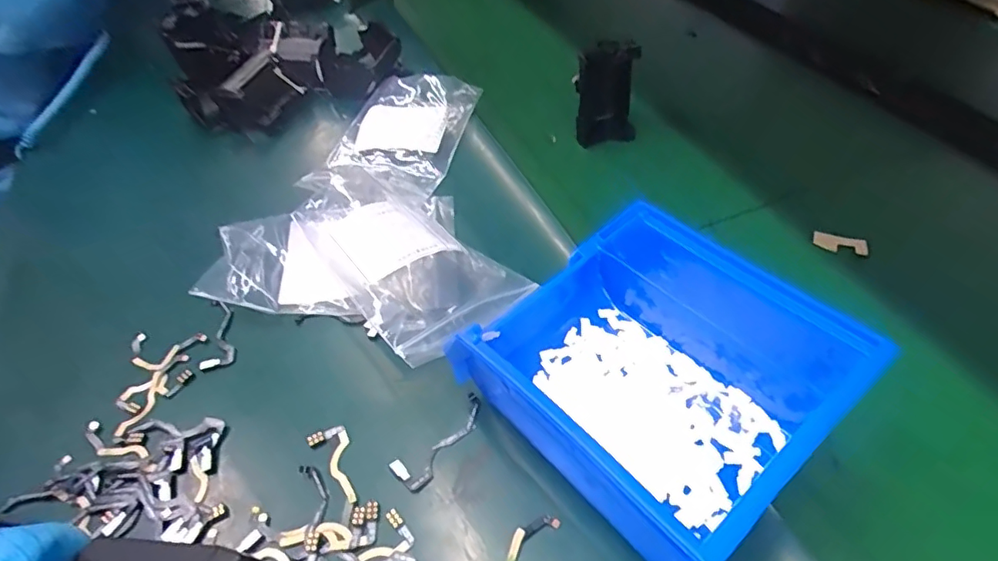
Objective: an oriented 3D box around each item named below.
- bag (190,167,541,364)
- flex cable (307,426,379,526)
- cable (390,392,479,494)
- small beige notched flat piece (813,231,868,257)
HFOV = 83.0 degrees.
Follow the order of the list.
[{"bbox_3d":[-0.080,-0.014,0.320,0.183,0.050,0.101,18,52,21],"label":"bag"},{"bbox_3d":[-0.072,0.089,0.260,0.016,0.004,0.053,-27,50,-17],"label":"flex cable"},{"bbox_3d":[-0.026,0.077,0.268,0.053,0.004,0.018,-38,55,-25],"label":"cable"},{"bbox_3d":[0.212,-0.023,0.350,0.030,0.004,0.012,15,49,17],"label":"small beige notched flat piece"}]

